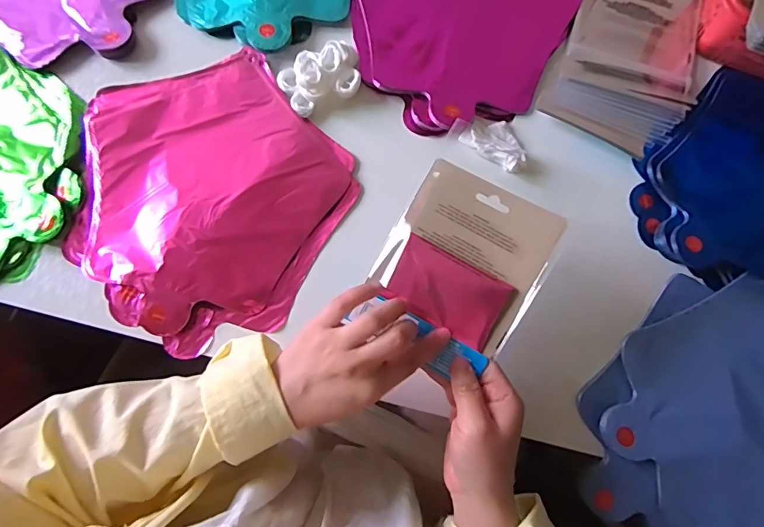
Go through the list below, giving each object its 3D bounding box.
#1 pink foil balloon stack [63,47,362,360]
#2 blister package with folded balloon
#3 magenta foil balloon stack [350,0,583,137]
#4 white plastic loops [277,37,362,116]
[{"bbox_3d":[-0.163,-0.066,0.424,0.239,0.020,0.256,-42,82,-8],"label":"pink foil balloon stack"},{"bbox_3d":[0.060,0.002,0.360,0.117,0.013,0.138,31,92,13],"label":"blister package with folded balloon"},{"bbox_3d":[0.085,-0.257,0.472,0.227,0.012,0.235,-14,78,-5],"label":"magenta foil balloon stack"},{"bbox_3d":[-0.057,-0.183,0.445,0.081,0.020,0.055,-28,79,-8],"label":"white plastic loops"}]

